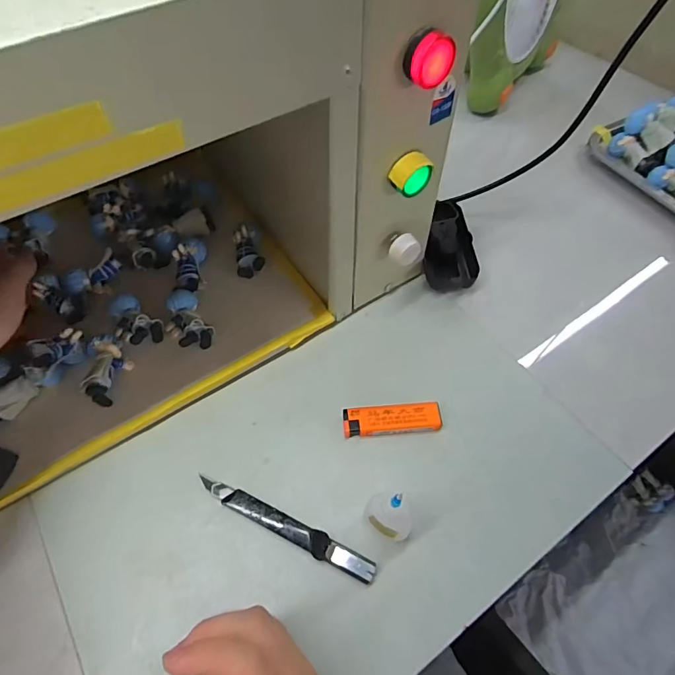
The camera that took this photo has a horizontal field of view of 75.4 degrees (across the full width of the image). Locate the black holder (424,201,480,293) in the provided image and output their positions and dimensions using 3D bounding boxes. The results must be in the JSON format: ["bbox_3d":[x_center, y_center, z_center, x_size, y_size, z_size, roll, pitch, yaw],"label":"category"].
[{"bbox_3d":[0.115,-0.097,0.446,0.049,0.033,0.102,1,74,1],"label":"black holder"}]

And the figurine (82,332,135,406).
[{"bbox_3d":[-0.196,0.024,0.371,0.029,0.025,0.062,-11,59,-7],"label":"figurine"}]

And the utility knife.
[{"bbox_3d":[-0.040,0.138,0.321,0.142,0.011,0.016,23,61,14],"label":"utility knife"}]

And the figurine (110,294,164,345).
[{"bbox_3d":[-0.186,-0.015,0.399,0.056,0.026,0.033,37,65,20],"label":"figurine"}]

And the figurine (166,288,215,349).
[{"bbox_3d":[-0.140,-0.016,0.403,0.035,0.026,0.063,-26,62,-15],"label":"figurine"}]

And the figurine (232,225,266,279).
[{"bbox_3d":[-0.088,-0.086,0.432,0.027,0.019,0.051,-10,77,-6],"label":"figurine"}]

